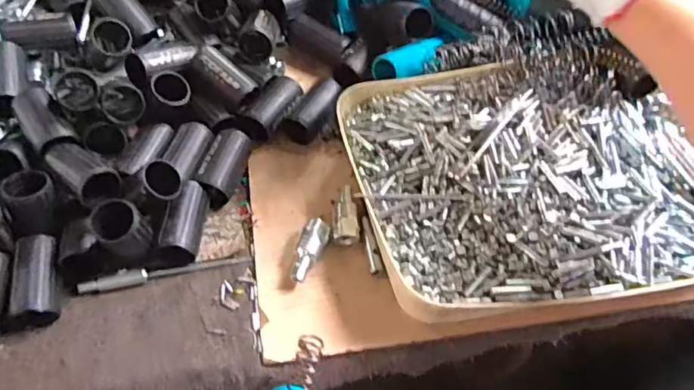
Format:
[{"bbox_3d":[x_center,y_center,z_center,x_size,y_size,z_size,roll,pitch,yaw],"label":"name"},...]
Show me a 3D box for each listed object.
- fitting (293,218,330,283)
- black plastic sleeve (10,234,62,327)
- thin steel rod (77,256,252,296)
[{"bbox_3d":[-0.029,0.045,0.429,0.018,0.016,0.052,16,57,8],"label":"fitting"},{"bbox_3d":[-0.226,0.063,0.402,0.028,0.029,0.074,-13,58,-11],"label":"black plastic sleeve"},{"bbox_3d":[-0.141,0.059,0.424,0.126,0.006,0.010,-9,57,-9],"label":"thin steel rod"}]

